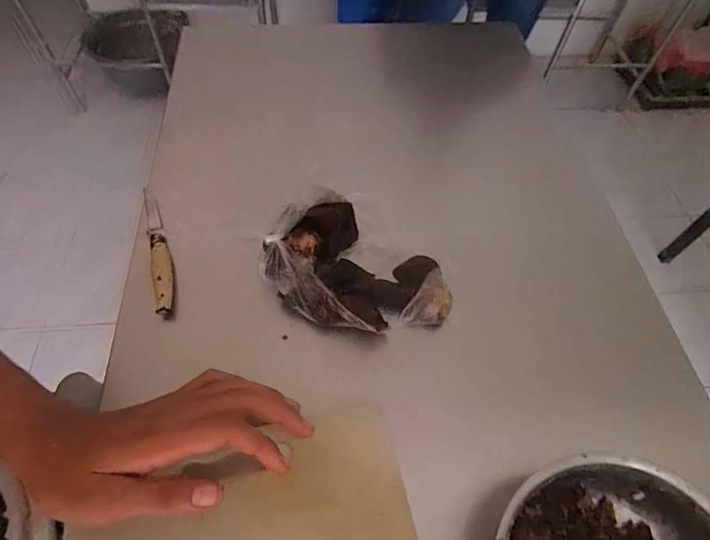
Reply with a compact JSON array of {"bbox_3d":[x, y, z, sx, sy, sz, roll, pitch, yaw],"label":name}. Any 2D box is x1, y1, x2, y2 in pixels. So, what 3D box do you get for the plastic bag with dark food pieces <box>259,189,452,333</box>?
[{"bbox_3d":[-0.005,0.001,0.386,0.124,0.064,0.161,-31,64,-20],"label":"plastic bag with dark food pieces"}]

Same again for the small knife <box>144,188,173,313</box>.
[{"bbox_3d":[-0.187,-0.023,0.414,0.017,0.010,0.144,-15,60,-12],"label":"small knife"}]

